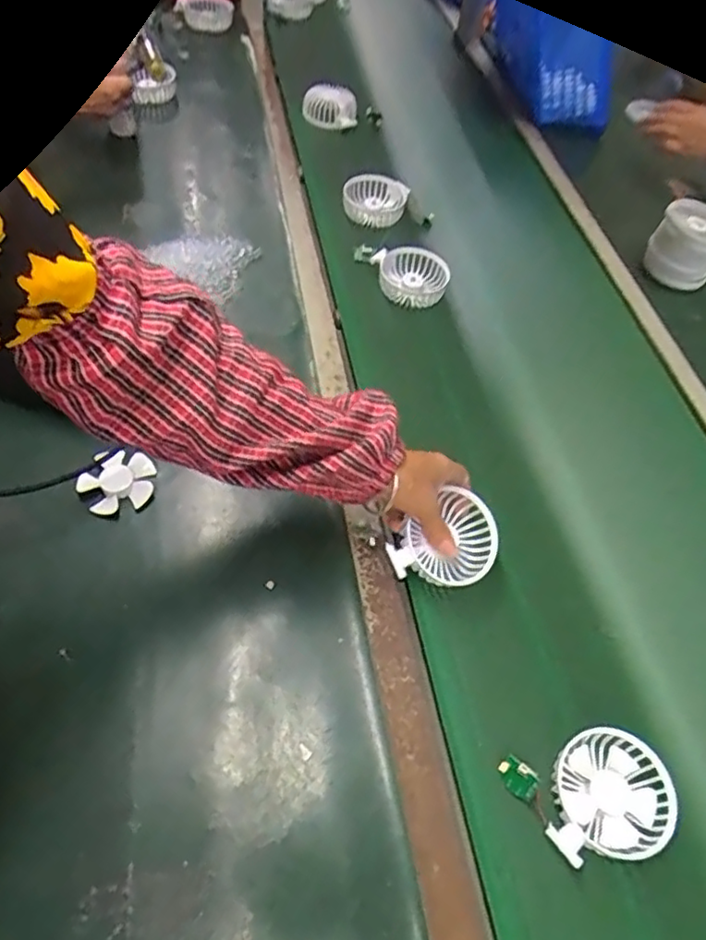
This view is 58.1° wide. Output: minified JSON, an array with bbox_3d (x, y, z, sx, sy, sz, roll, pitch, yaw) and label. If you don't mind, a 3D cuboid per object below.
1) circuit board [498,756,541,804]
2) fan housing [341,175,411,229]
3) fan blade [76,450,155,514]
[{"bbox_3d":[0.130,0.245,0.504,0.032,0.004,0.024,24,86,33],"label":"circuit board"},{"bbox_3d":[0.031,-0.404,0.938,0.096,0.058,0.070,9,53,3],"label":"fan housing"},{"bbox_3d":[-0.235,0.014,0.632,0.070,0.023,0.064,2,53,-2],"label":"fan blade"}]

